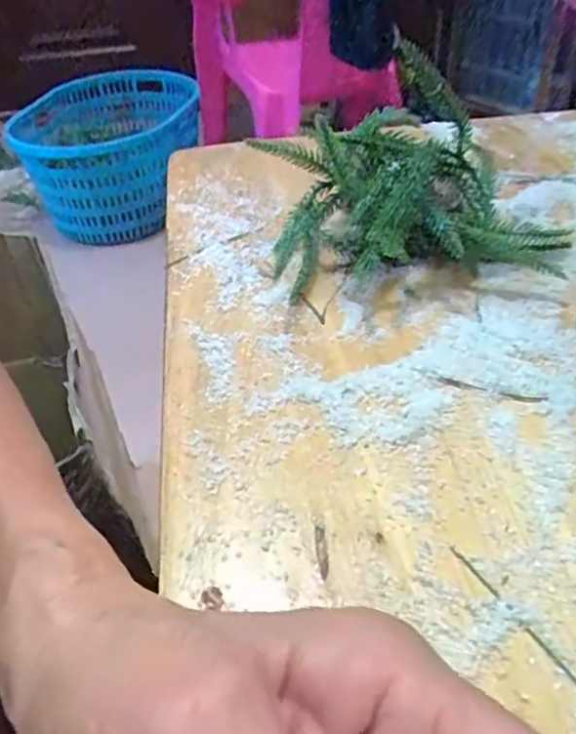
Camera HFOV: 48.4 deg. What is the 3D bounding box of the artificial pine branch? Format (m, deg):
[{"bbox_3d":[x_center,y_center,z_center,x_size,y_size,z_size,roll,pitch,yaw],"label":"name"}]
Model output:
[{"bbox_3d":[0.066,-0.103,0.351,0.156,0.085,0.121,-12,42,-8],"label":"artificial pine branch"}]

